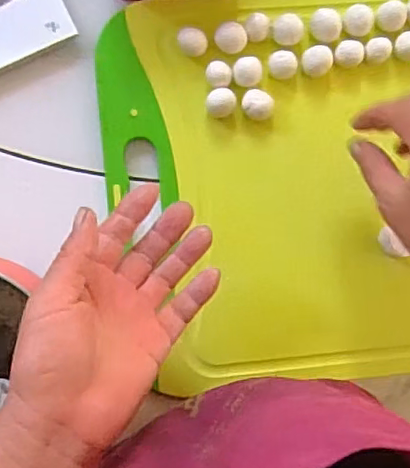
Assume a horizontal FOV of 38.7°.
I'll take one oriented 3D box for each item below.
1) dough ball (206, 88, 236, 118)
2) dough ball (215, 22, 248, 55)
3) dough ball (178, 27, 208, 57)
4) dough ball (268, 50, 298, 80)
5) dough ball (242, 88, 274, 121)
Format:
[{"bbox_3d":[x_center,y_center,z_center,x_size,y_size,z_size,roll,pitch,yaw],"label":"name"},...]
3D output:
[{"bbox_3d":[0.012,-0.096,0.429,0.022,0.016,0.020,0,88,-6],"label":"dough ball"},{"bbox_3d":[0.019,-0.142,0.426,0.022,0.013,0.021,0,88,-6],"label":"dough ball"},{"bbox_3d":[-0.009,-0.139,0.425,0.022,0.012,0.018,24,85,-5],"label":"dough ball"},{"bbox_3d":[0.057,-0.123,0.431,0.021,0.019,0.019,35,85,-4],"label":"dough ball"},{"bbox_3d":[0.039,-0.095,0.432,0.023,0.017,0.022,0,88,-6],"label":"dough ball"}]

